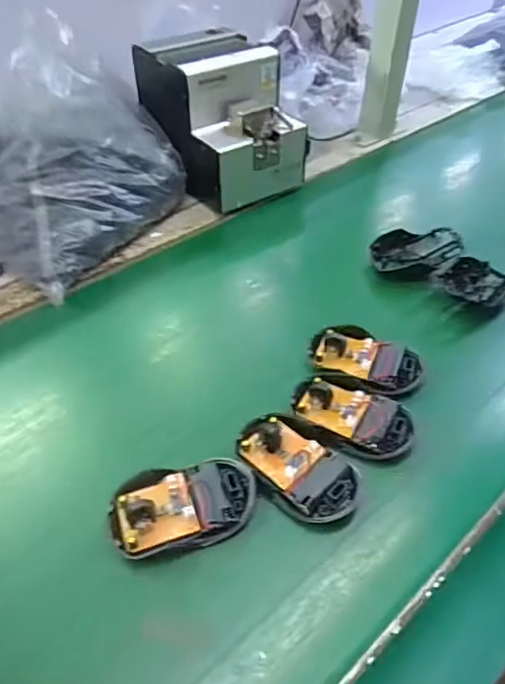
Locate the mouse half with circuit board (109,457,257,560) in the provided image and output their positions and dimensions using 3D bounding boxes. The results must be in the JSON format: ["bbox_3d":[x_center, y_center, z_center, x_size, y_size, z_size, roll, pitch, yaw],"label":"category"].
[{"bbox_3d":[-0.045,0.109,0.359,0.094,0.022,0.052,-11,47,-12],"label":"mouse half with circuit board"}]

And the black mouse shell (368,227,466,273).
[{"bbox_3d":[0.168,-0.094,0.554,0.087,0.024,0.060,1,46,-1],"label":"black mouse shell"}]

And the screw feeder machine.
[{"bbox_3d":[-0.038,-0.268,0.655,0.124,0.153,0.192,-27,53,-25],"label":"screw feeder machine"}]

